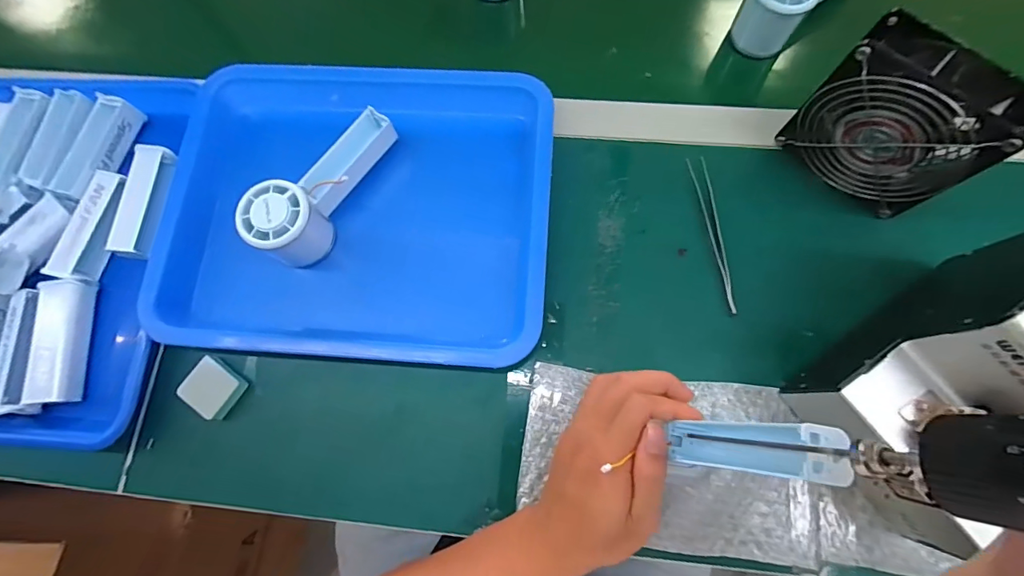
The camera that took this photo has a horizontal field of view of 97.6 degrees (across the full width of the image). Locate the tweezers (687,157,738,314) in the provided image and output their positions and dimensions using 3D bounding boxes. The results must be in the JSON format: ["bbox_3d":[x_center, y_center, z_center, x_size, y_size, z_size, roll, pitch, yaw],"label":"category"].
[{"bbox_3d":[0.177,-0.049,0.385,0.016,0.007,0.141,-9,74,0],"label":"tweezers"}]

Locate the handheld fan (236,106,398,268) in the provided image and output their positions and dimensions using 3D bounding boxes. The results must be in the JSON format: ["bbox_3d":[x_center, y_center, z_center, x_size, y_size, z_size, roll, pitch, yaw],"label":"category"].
[{"bbox_3d":[-0.161,-0.091,0.380,0.052,0.050,0.148,27,79,11],"label":"handheld fan"}]

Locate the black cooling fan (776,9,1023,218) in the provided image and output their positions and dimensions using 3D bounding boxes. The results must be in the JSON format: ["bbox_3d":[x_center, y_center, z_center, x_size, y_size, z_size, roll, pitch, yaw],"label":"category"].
[{"bbox_3d":[0.288,-0.122,0.343,0.117,0.119,0.047,41,82,14],"label":"black cooling fan"}]

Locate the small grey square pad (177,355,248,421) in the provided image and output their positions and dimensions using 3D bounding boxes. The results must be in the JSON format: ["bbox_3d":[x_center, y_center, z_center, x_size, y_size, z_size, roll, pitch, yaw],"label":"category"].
[{"bbox_3d":[-0.246,0.082,0.368,0.041,0.014,0.038,32,78,10],"label":"small grey square pad"}]

